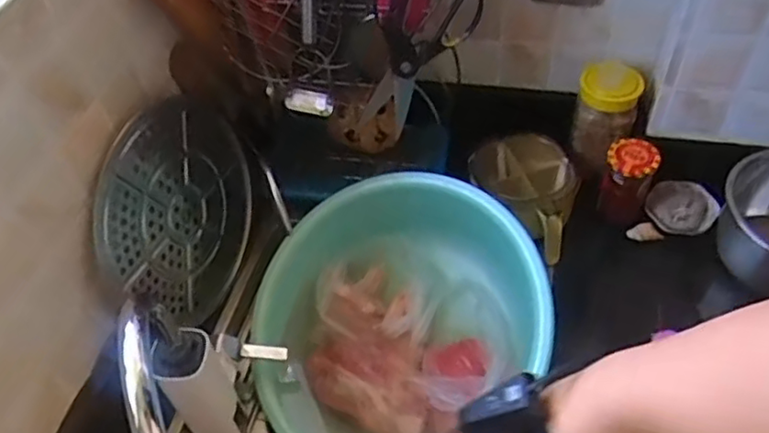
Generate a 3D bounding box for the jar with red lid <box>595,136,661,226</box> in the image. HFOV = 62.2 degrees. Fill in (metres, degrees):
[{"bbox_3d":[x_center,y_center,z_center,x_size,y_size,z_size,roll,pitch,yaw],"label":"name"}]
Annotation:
[{"bbox_3d":[0.328,-0.049,0.863,0.060,0.095,0.073,16,52,18],"label":"jar with red lid"}]

